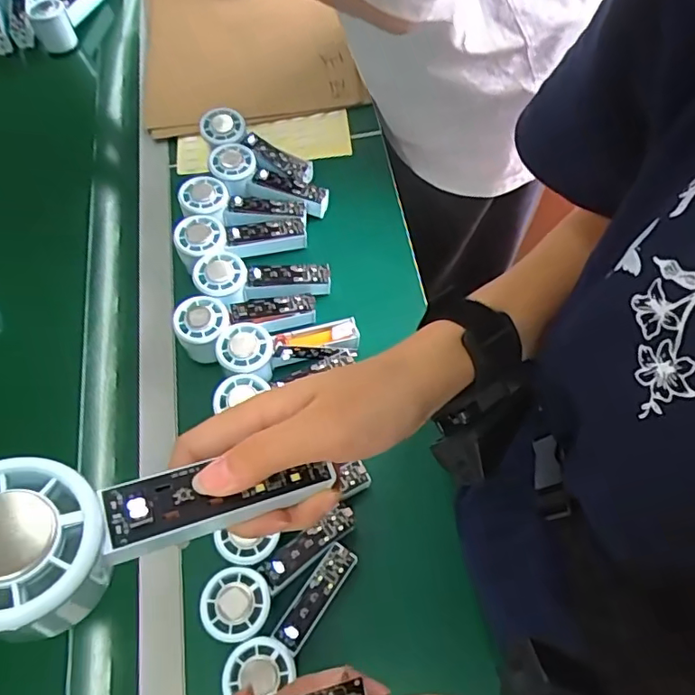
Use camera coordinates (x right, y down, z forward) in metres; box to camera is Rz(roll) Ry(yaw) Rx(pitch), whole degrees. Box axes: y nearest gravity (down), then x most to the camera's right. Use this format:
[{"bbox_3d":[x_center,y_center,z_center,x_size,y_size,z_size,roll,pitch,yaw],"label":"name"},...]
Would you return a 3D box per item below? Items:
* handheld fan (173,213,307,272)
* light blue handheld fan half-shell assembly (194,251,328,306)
[{"bbox_3d":[-0.125,-0.121,0.656,0.149,0.053,0.057,-6,63,-18],"label":"handheld fan"},{"bbox_3d":[-0.094,-0.075,0.624,0.146,0.037,0.062,-1,63,-13],"label":"light blue handheld fan half-shell assembly"}]

